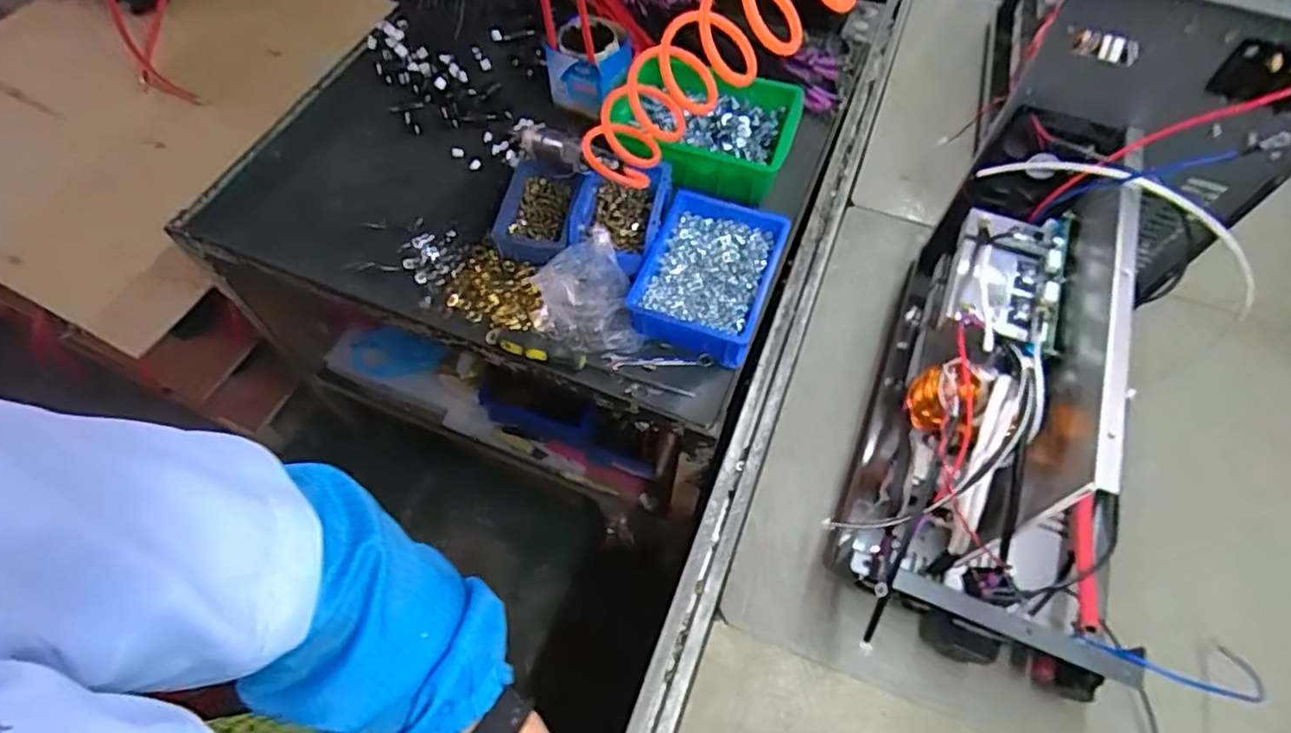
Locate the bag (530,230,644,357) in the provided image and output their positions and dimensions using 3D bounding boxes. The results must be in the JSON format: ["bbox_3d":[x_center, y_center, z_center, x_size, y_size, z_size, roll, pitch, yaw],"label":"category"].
[{"bbox_3d":[-0.075,-0.085,0.778,0.118,0.070,0.134,-9,61,-6],"label":"bag"}]

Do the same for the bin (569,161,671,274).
[{"bbox_3d":[-0.034,-0.188,0.825,0.111,0.072,0.133,12,61,6],"label":"bin"}]

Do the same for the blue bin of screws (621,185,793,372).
[{"bbox_3d":[0.076,-0.110,0.805,0.151,0.065,0.200,19,62,9],"label":"blue bin of screws"}]

